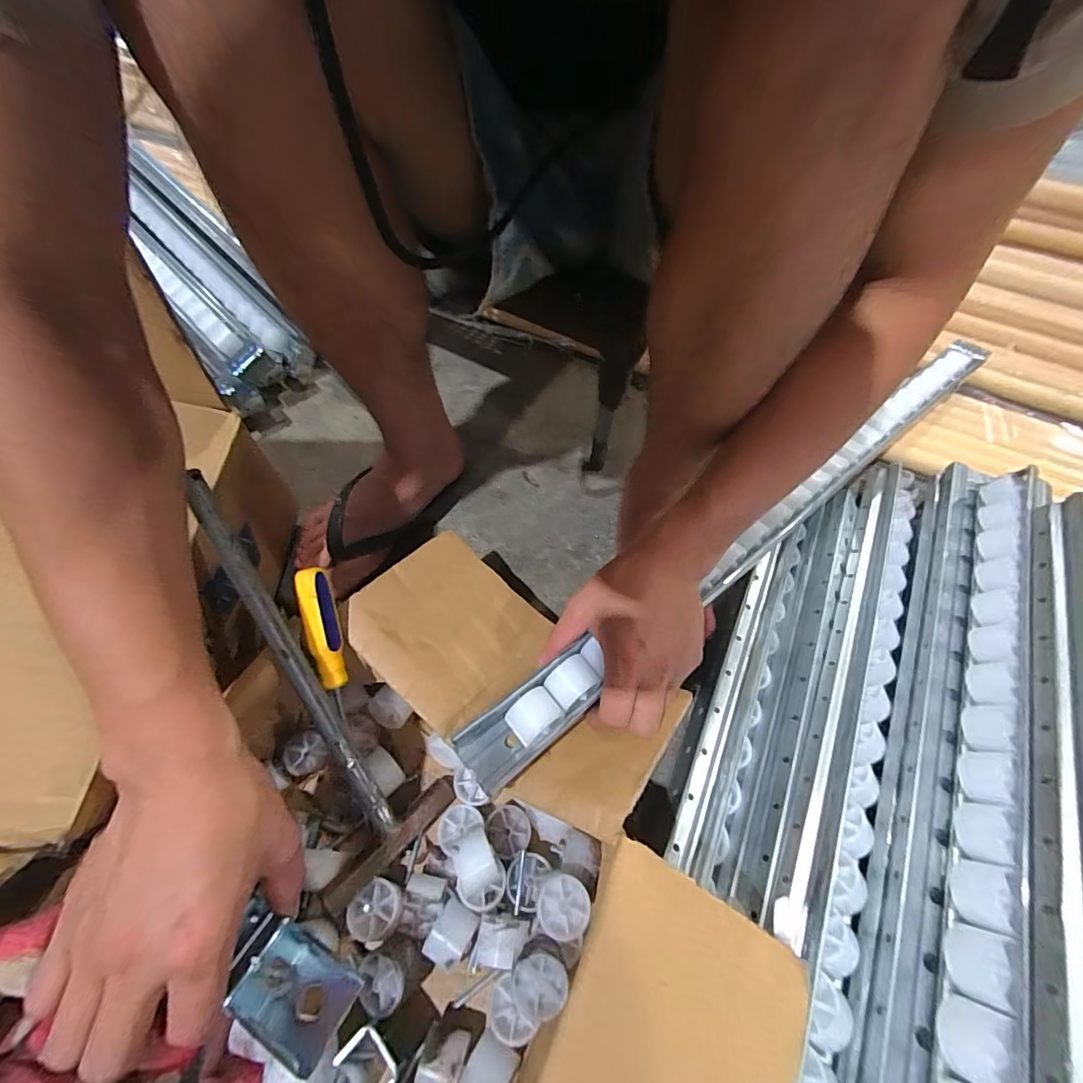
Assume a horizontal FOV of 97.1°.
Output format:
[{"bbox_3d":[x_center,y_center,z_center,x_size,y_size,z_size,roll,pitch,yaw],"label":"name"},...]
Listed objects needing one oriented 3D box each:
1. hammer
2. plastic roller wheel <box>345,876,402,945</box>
[{"bbox_3d":[-0.163,0.095,0.329,0.094,0.034,0.294,-26,100,-18],"label":"hammer"},{"bbox_3d":[-0.116,0.257,0.331,0.034,0.016,0.037,1,57,-1],"label":"plastic roller wheel"}]

